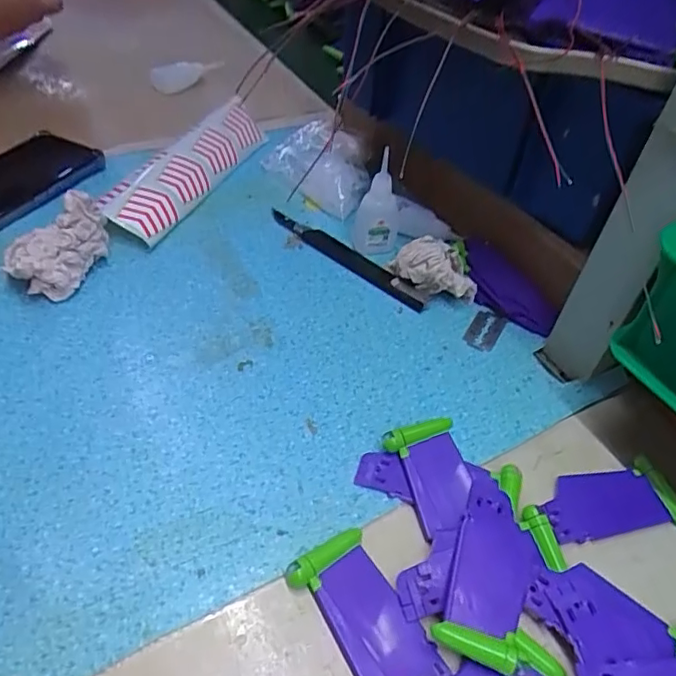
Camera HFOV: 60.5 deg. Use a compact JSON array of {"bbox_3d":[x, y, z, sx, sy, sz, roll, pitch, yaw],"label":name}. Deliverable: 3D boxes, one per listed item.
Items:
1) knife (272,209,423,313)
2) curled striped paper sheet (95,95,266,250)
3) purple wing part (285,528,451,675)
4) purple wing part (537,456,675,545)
[{"bbox_3d":[0.003,-0.068,0.474,0.161,0.011,0.017,34,51,25],"label":"knife"},{"bbox_3d":[-0.132,-0.154,0.521,0.051,0.040,0.205,20,47,13],"label":"curled striped paper sheet"},{"bbox_3d":[0.014,0.134,0.275,0.039,0.008,0.082,-24,52,-26],"label":"purple wing part"},{"bbox_3d":[0.154,0.093,0.331,0.082,0.007,0.040,-4,46,-10],"label":"purple wing part"}]

